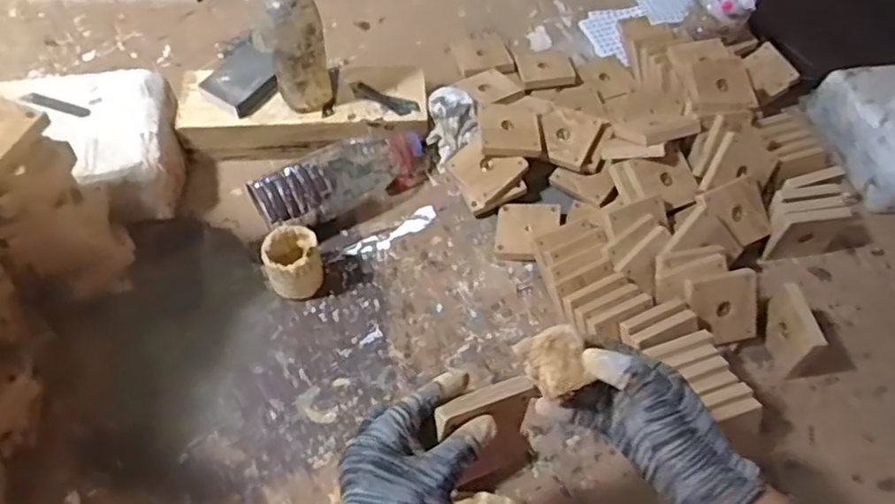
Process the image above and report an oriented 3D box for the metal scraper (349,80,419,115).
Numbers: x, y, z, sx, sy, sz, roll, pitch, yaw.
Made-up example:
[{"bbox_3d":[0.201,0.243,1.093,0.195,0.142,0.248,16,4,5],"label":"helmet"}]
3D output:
[{"bbox_3d":[-0.090,-0.214,0.918,0.104,0.008,0.034,24,58,12],"label":"metal scraper"}]

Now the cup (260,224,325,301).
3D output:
[{"bbox_3d":[-0.188,0.016,0.801,0.064,0.071,0.069,1,56,-2],"label":"cup"}]

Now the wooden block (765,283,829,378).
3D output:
[{"bbox_3d":[0.391,0.087,0.752,0.013,0.086,0.080,-2,57,-4],"label":"wooden block"}]

